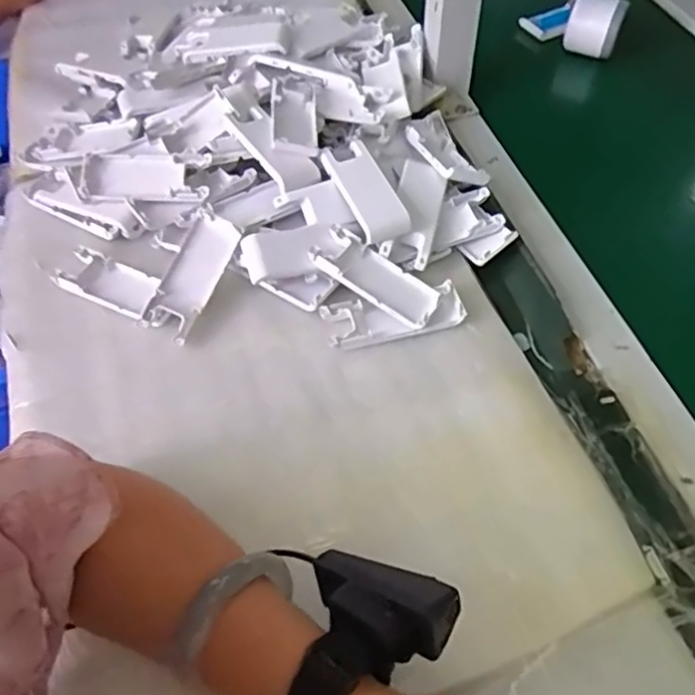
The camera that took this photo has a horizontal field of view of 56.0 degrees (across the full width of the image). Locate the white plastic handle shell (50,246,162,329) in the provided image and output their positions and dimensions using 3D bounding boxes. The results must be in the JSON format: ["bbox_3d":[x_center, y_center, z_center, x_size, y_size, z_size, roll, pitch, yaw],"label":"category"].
[{"bbox_3d":[-0.182,-0.051,0.506,0.096,0.014,0.041,26,58,19],"label":"white plastic handle shell"}]

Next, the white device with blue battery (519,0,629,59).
[{"bbox_3d":[0.249,-0.362,0.727,0.106,0.079,0.077,11,55,9],"label":"white device with blue battery"}]

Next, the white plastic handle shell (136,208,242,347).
[{"bbox_3d":[-0.119,-0.054,0.496,0.043,0.013,0.099,23,80,16],"label":"white plastic handle shell"}]

